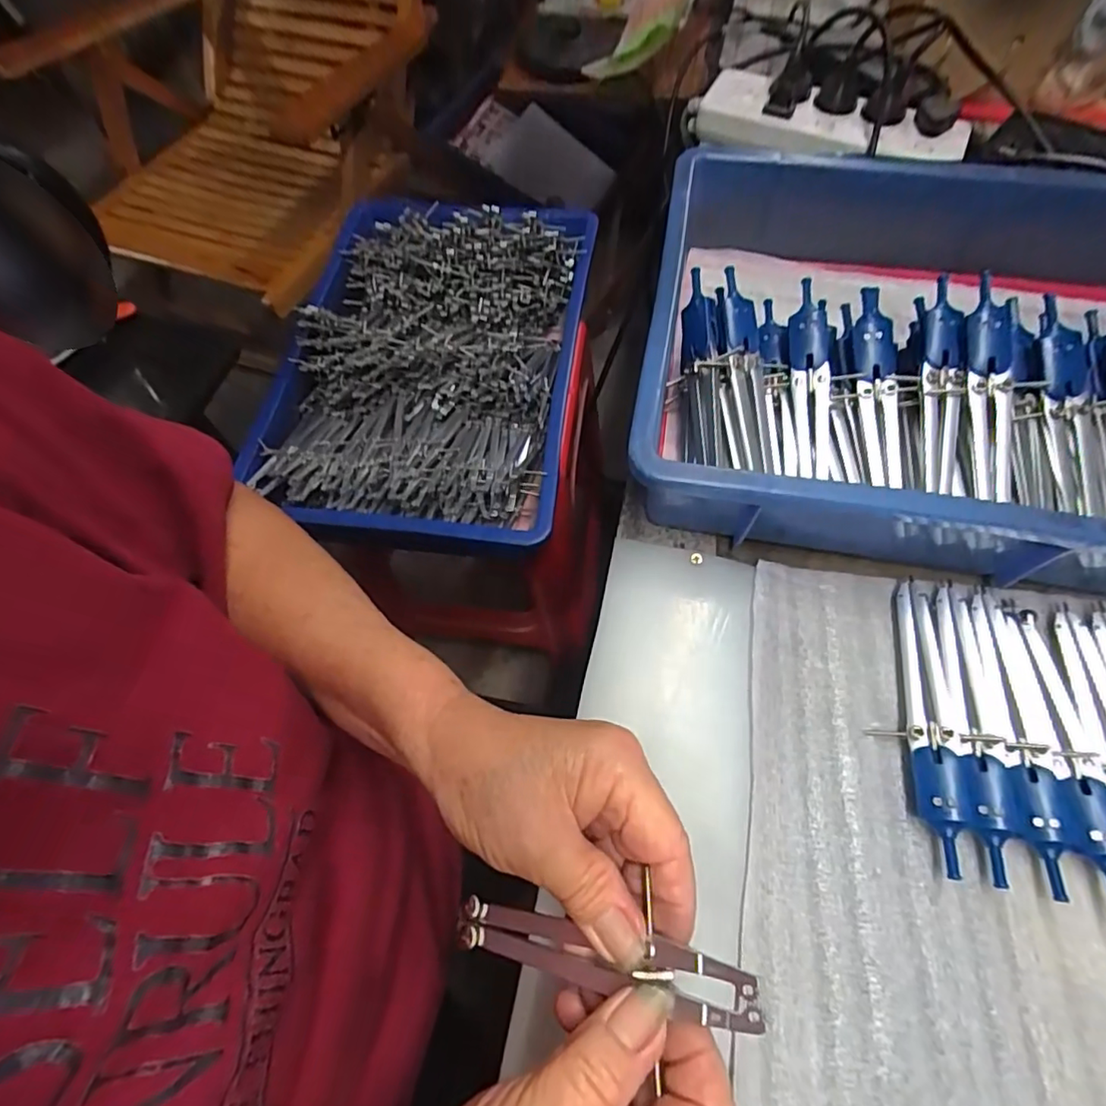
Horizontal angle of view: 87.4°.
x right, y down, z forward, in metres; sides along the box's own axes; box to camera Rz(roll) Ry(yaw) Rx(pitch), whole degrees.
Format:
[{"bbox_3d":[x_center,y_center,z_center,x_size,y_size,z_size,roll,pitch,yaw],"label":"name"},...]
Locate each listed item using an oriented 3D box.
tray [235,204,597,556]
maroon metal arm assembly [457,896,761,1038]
[{"bbox_3d":[-0.124,-0.195,0.575,0.285,0.082,0.404,5,64,5],"label":"tray"},{"bbox_3d":[0.012,0.139,0.199,0.114,0.010,0.018,-11,58,34],"label":"maroon metal arm assembly"}]

